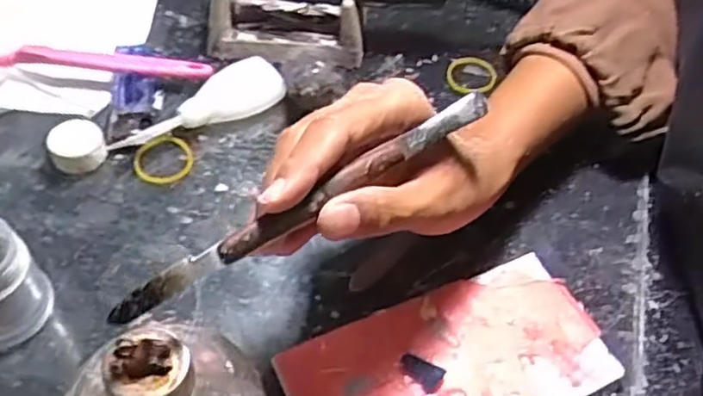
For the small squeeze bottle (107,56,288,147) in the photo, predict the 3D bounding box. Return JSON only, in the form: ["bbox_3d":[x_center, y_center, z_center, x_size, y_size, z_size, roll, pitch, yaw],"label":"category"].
[{"bbox_3d":[-0.089,-0.051,0.400,0.103,0.020,0.030,-27,57,-23],"label":"small squeeze bottle"}]

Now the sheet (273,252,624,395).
[{"bbox_3d":[0.046,0.077,0.312,0.145,0.004,0.073,-19,56,-17],"label":"sheet"}]

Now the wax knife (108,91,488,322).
[{"bbox_3d":[-0.011,-0.001,0.253,0.165,0.007,0.008,-31,59,-26],"label":"wax knife"}]

